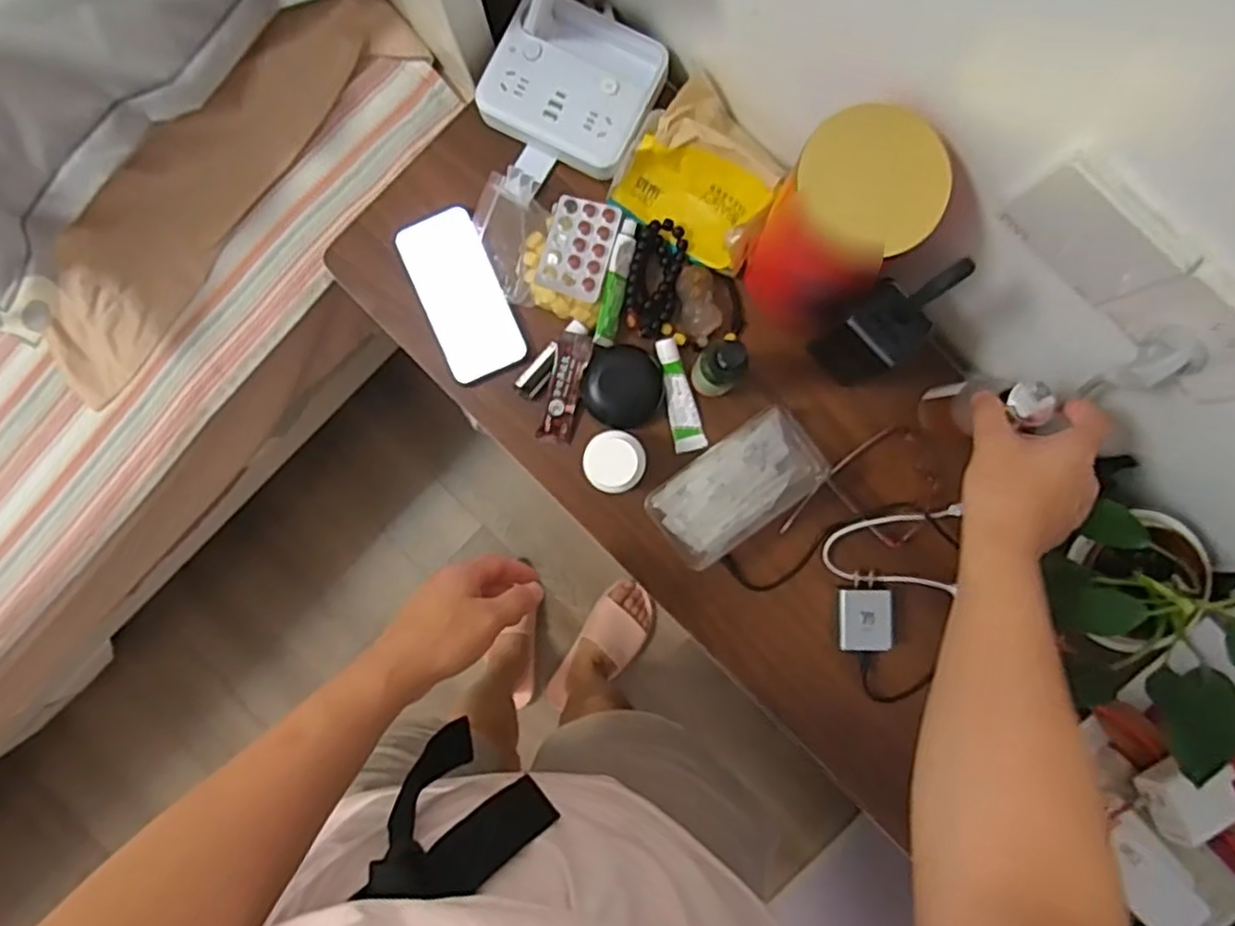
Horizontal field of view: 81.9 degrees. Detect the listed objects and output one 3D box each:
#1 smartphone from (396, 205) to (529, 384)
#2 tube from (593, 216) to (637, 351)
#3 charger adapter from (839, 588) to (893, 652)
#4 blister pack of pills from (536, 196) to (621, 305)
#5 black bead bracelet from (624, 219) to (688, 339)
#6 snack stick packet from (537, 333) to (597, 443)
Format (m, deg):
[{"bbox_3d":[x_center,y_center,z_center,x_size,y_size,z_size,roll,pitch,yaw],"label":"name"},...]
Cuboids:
[{"bbox_3d":[-0.139,-0.151,0.639,0.071,0.009,0.147,-23,94,-5],"label":"smartphone"},{"bbox_3d":[0.000,-0.158,0.623,0.018,0.016,0.111,13,92,2],"label":"tube"},{"bbox_3d":[0.216,0.138,0.625,0.044,0.025,0.054,3,79,0],"label":"charger adapter"},{"bbox_3d":[-0.033,-0.187,0.617,0.057,0.009,0.084,17,83,2],"label":"blister pack of pills"},{"bbox_3d":[0.032,-0.163,0.629,0.044,0.014,0.099,14,98,2],"label":"black bead bracelet"},{"bbox_3d":[-0.046,-0.065,0.632,0.030,0.008,0.100,15,105,2],"label":"snack stick packet"}]

